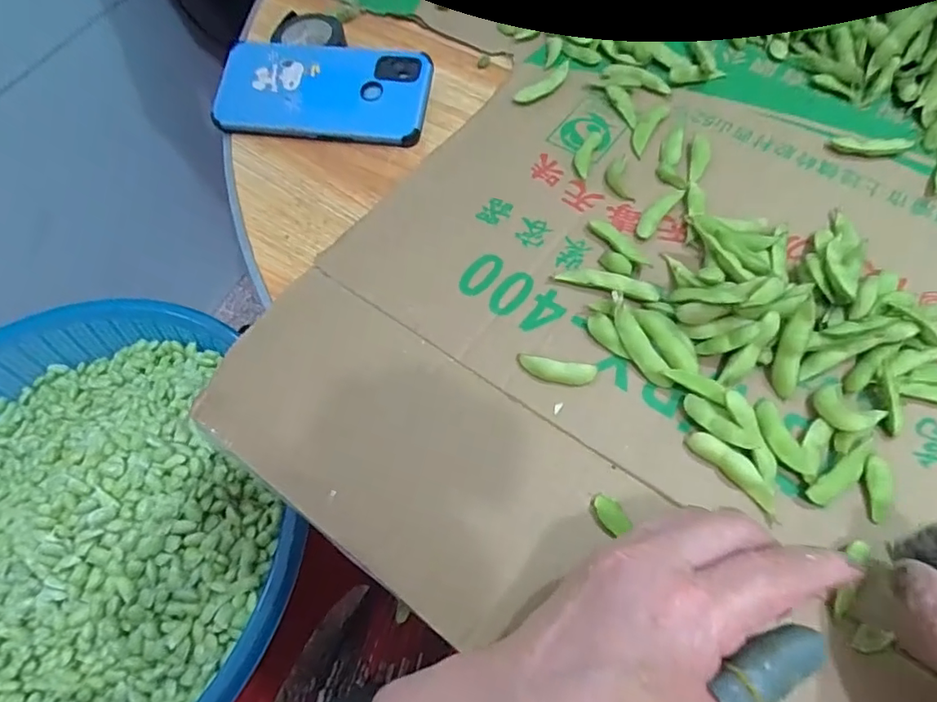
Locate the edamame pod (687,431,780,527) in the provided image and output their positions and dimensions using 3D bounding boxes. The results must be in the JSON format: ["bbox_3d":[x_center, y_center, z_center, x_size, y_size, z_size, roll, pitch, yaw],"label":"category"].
[{"bbox_3d":[0.134,0.060,0.274,0.014,0.009,0.054,-36,64,-14],"label":"edamame pod"}]

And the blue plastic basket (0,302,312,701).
[{"bbox_3d":[-0.357,0.138,0.440,0.364,0.099,0.378,-2,61,4],"label":"blue plastic basket"}]

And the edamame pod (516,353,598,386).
[{"bbox_3d":[0.049,0.010,0.307,0.043,0.008,0.012,11,63,10],"label":"edamame pod"}]

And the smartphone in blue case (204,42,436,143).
[{"bbox_3d":[-0.113,-0.201,0.428,0.162,0.009,0.077,6,83,6],"label":"smartphone in blue case"}]

